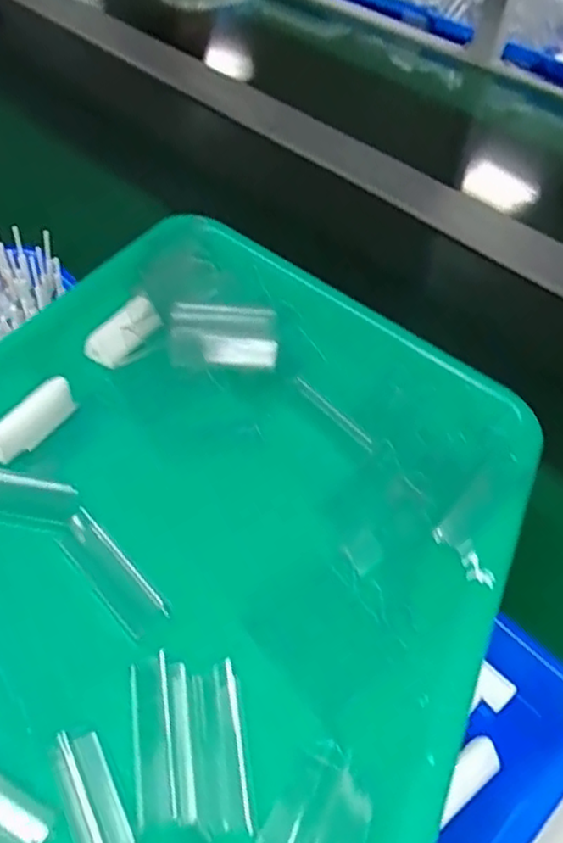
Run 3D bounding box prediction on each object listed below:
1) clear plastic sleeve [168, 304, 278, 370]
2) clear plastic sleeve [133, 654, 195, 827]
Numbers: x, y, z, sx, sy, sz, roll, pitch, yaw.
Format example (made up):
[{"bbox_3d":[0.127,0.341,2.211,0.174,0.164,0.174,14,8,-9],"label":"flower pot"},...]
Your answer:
[{"bbox_3d":[-0.030,-0.043,0.349,0.056,0.011,0.037,4,75,-24],"label":"clear plastic sleeve"},{"bbox_3d":[-0.042,0.111,0.233,0.019,0.007,0.054,-5,62,-11],"label":"clear plastic sleeve"}]

